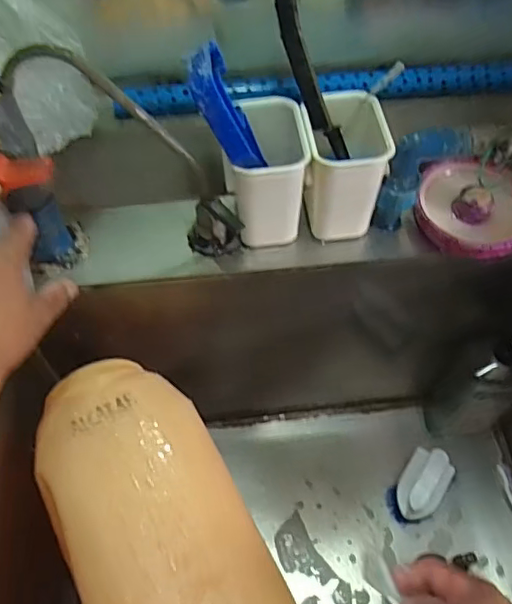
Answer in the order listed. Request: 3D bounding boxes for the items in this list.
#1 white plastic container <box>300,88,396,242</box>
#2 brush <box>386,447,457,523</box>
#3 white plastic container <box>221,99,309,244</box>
[{"bbox_3d":[0.081,-0.126,0.548,0.071,0.110,0.079,-5,58,-2],"label":"white plastic container"},{"bbox_3d":[0.226,0.250,0.783,0.061,0.066,0.094,35,65,21],"label":"brush"},{"bbox_3d":[0.009,-0.116,0.537,0.069,0.120,0.073,-3,58,-1],"label":"white plastic container"}]

